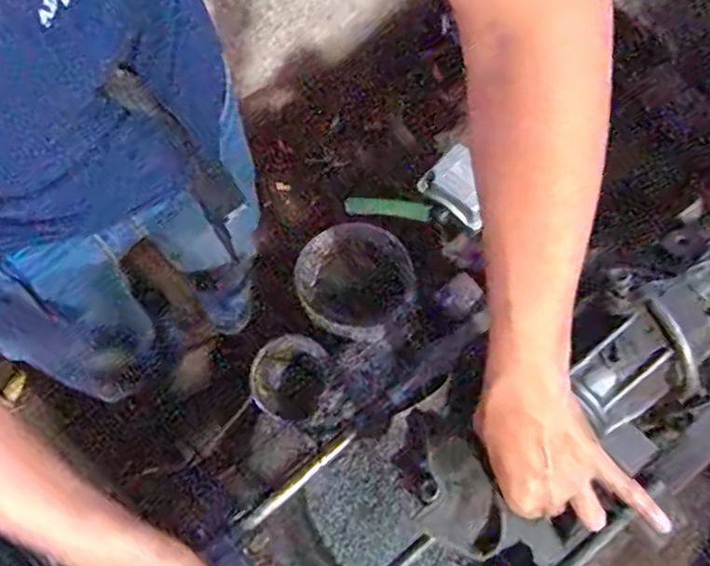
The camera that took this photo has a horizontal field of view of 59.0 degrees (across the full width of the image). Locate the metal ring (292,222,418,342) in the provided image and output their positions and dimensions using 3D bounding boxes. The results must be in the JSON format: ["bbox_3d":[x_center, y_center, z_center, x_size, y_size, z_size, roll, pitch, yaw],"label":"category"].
[{"bbox_3d":[-0.001,-0.006,0.645,0.124,0.026,0.119,0,76,1],"label":"metal ring"}]

